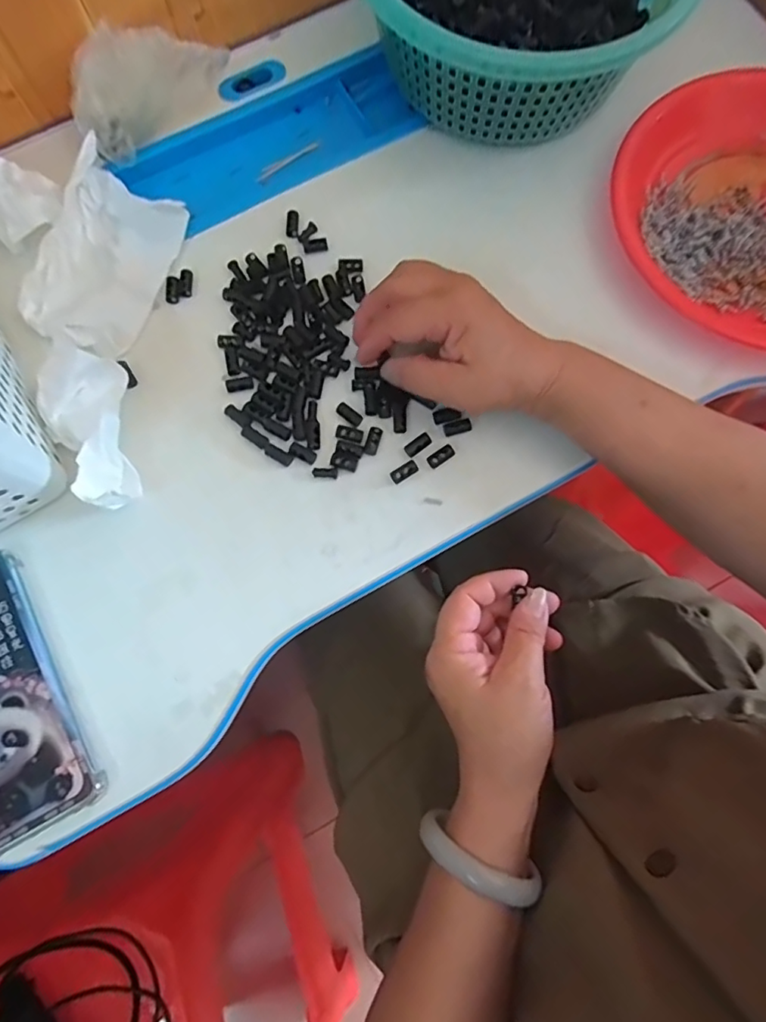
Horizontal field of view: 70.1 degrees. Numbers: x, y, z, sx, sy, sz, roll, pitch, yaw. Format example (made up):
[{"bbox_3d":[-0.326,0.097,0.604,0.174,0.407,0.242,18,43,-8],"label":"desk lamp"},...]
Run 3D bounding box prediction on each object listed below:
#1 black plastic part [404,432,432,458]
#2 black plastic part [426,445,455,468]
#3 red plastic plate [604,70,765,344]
[{"bbox_3d":[0.024,-0.045,0.366,0.018,0.004,0.009,-33,79,-6],"label":"black plastic part"},{"bbox_3d":[0.039,-0.036,0.365,0.018,0.004,0.009,-32,79,-6],"label":"black plastic part"},{"bbox_3d":[0.277,-0.206,0.387,0.220,0.045,0.202,1,79,-4],"label":"red plastic plate"}]

